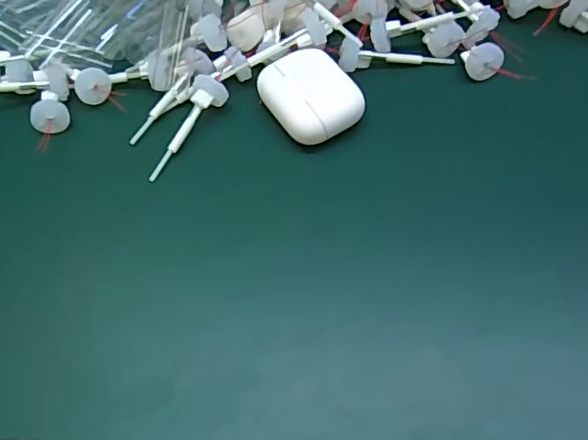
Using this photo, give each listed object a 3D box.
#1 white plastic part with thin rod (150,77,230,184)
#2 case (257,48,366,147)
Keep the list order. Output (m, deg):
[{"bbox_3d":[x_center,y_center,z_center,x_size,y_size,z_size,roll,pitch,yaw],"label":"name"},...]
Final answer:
[{"bbox_3d":[-0.061,-0.051,0.323,0.018,0.012,0.068,28,82,18],"label":"white plastic part with thin rod"},{"bbox_3d":[0.009,-0.071,0.316,0.046,0.016,0.054,-33,64,-13],"label":"case"}]

